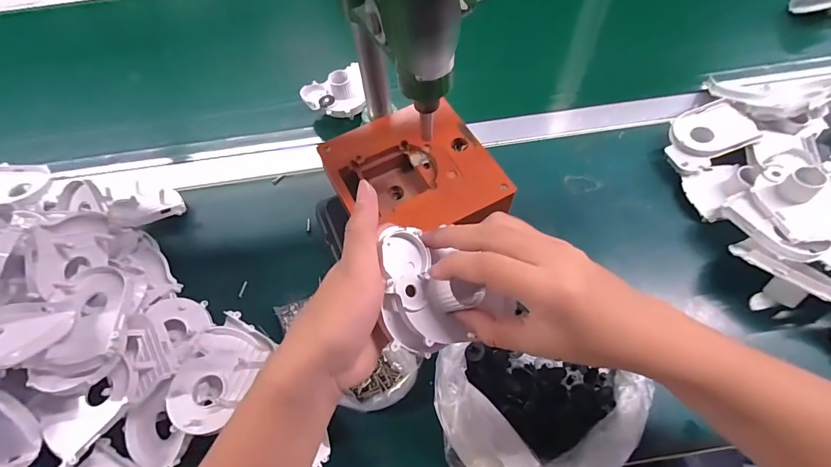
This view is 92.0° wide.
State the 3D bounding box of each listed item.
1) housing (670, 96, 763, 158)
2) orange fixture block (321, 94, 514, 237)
[{"bbox_3d":[0.340,-0.117,0.463,0.090,0.030,0.066,-15,62,-5],"label":"housing"},{"bbox_3d":[-0.004,-0.058,0.416,0.150,0.044,0.170,-26,64,-11],"label":"orange fixture block"}]

